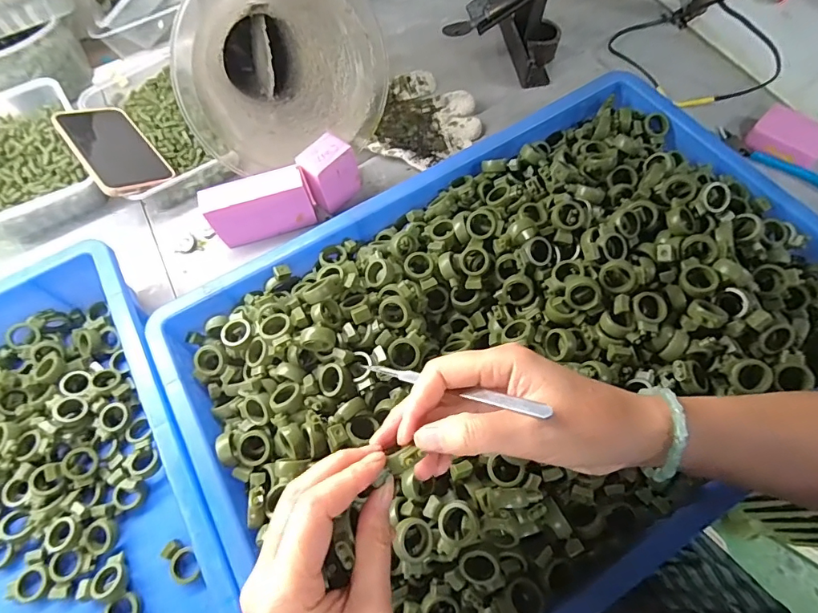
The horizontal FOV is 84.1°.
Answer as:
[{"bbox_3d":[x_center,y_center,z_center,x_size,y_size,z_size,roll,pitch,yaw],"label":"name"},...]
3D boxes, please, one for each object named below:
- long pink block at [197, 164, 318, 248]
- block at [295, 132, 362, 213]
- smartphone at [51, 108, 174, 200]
[{"bbox_3d":[-0.163,-0.111,0.502,0.107,0.063,0.038,-17,65,-5],"label":"long pink block"},{"bbox_3d":[-0.092,-0.150,0.515,0.043,0.063,0.062,38,72,18],"label":"block"},{"bbox_3d":[-0.350,-0.188,0.537,0.079,0.013,0.161,-30,65,-35],"label":"smartphone"}]

